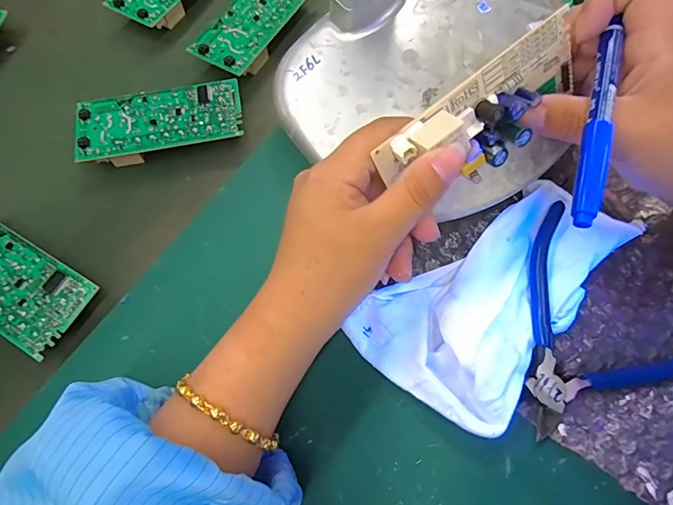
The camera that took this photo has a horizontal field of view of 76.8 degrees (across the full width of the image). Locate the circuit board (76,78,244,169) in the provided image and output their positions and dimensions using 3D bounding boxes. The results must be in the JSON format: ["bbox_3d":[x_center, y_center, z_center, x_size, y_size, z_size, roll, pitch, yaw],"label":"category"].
[{"bbox_3d":[-0.118,-0.088,0.292,0.106,0.021,0.049,-11,68,-1],"label":"circuit board"}]

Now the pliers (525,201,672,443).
[{"bbox_3d":[0.139,0.026,0.236,0.114,0.015,0.105,-21,69,-6],"label":"pliers"}]

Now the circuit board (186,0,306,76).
[{"bbox_3d":[-0.061,-0.176,0.326,0.045,0.022,0.106,27,72,13],"label":"circuit board"}]

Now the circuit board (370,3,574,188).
[{"bbox_3d":[0.069,-0.062,0.194,0.104,0.034,0.031,-34,71,-7],"label":"circuit board"}]

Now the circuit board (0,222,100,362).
[{"bbox_3d":[-0.194,0.016,0.251,0.104,0.019,0.048,28,72,13],"label":"circuit board"}]

